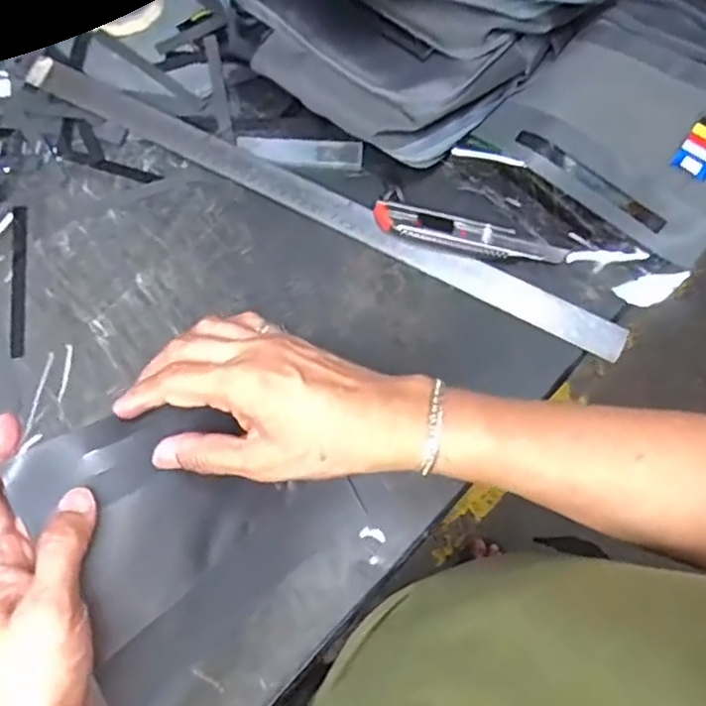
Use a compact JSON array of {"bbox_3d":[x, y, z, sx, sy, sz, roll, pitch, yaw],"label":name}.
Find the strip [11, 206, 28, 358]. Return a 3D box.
[{"bbox_3d":[-0.294,-0.064,0.567,0.014,0.008,0.140,-7,73,0],"label":"strip"}]

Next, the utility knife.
[{"bbox_3d":[0.101,-0.103,0.556,0.165,0.020,0.034,13,74,6],"label":"utility knife"}]

